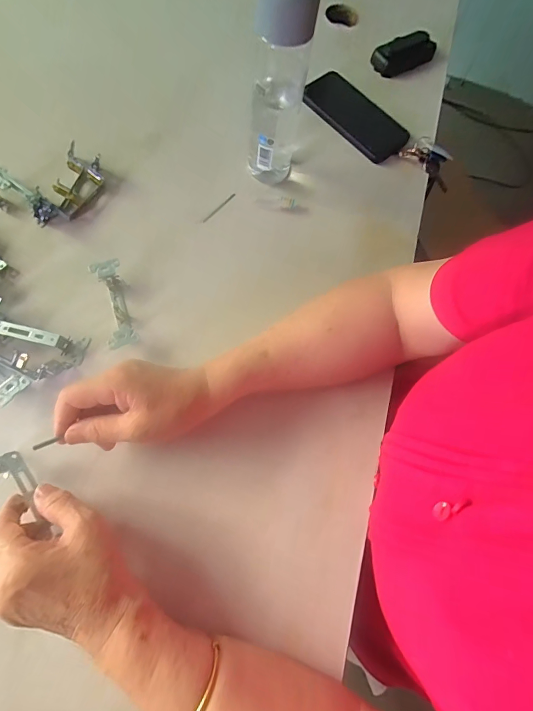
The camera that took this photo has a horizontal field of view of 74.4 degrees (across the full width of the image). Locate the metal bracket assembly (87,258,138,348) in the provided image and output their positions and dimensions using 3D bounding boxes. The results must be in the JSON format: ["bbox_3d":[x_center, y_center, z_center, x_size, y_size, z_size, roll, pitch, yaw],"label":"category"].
[{"bbox_3d":[-0.166,-0.055,0.388,0.030,0.024,0.102,-19,75,-7],"label":"metal bracket assembly"}]

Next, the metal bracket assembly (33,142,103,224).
[{"bbox_3d":[-0.240,-0.203,0.429,0.044,0.025,0.101,21,74,4],"label":"metal bracket assembly"}]

